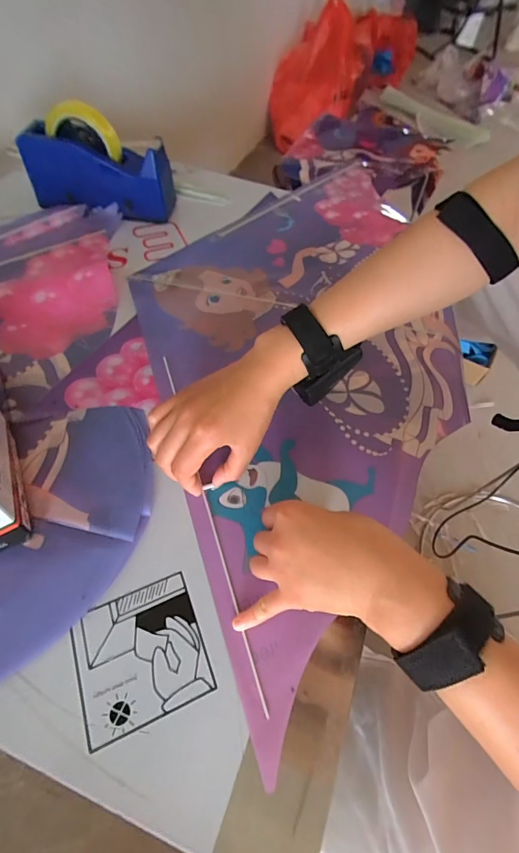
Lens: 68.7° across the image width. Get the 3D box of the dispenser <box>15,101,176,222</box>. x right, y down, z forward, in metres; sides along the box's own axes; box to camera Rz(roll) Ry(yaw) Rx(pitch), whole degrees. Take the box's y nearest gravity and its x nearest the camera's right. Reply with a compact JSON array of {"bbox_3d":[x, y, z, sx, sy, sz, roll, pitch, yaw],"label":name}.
[{"bbox_3d":[-0.235,-0.390,0.560,0.206,0.116,0.072,11,59,3],"label":"dispenser"}]

